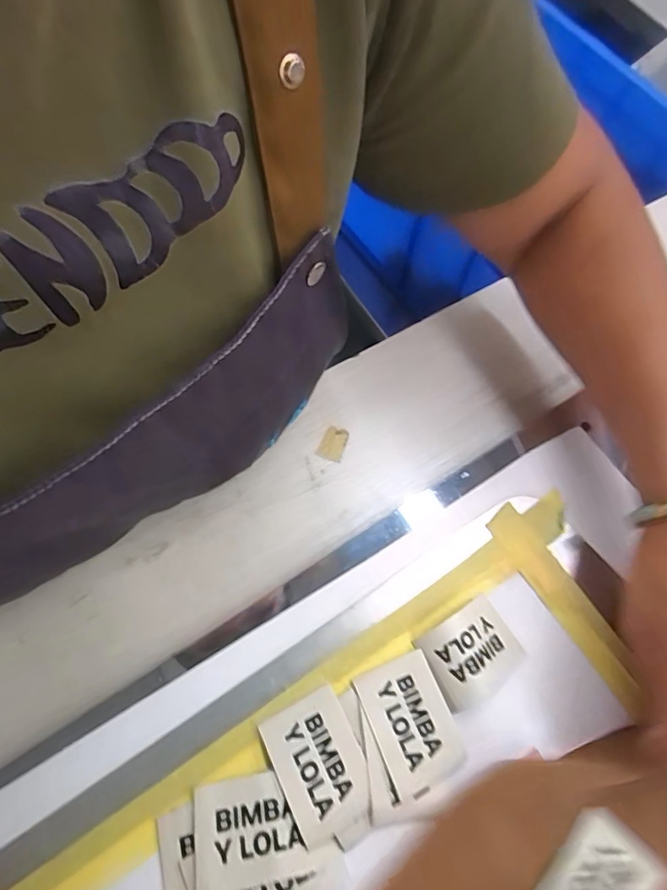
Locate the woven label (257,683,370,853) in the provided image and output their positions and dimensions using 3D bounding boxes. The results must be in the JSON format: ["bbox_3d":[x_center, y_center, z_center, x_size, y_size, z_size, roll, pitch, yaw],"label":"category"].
[{"bbox_3d":[-0.007,0.155,0.245,0.040,0.005,0.057,-23,64,-17],"label":"woven label"}]

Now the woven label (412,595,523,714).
[{"bbox_3d":[0.075,0.111,0.273,0.051,0.008,0.041,-27,67,-17],"label":"woven label"}]

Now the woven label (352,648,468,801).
[{"bbox_3d":[0.039,0.141,0.258,0.040,0.005,0.057,-19,63,-14],"label":"woven label"}]

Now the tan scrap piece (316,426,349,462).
[{"bbox_3d":[0.000,-0.001,0.342,0.017,0.004,0.024,20,63,7],"label":"tan scrap piece"}]

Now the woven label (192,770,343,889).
[{"bbox_3d":[-0.033,0.176,0.233,0.061,0.006,0.041,-9,62,-7],"label":"woven label"}]

